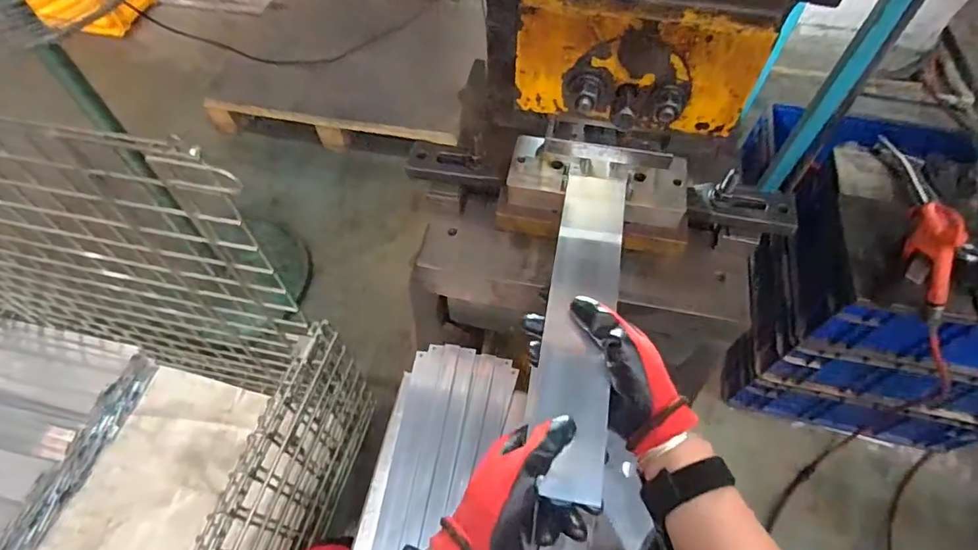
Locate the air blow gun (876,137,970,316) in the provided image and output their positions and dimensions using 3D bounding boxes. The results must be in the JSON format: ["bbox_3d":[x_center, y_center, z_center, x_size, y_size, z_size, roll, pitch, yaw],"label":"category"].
[{"bbox_3d":[0.569,-0.057,0.668,0.034,0.072,0.258,-23,101,-14],"label":"air blow gun"}]

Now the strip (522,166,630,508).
[{"bbox_3d":[0.083,0.034,0.472,0.064,0.007,0.315,8,60,8],"label":"strip"}]

